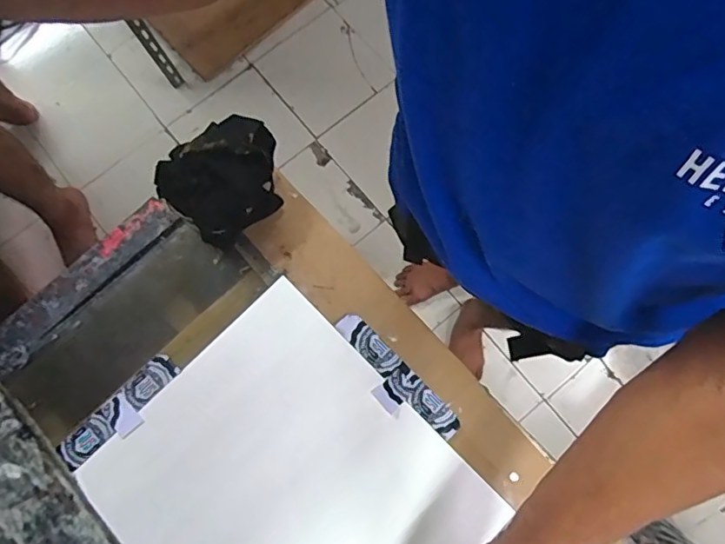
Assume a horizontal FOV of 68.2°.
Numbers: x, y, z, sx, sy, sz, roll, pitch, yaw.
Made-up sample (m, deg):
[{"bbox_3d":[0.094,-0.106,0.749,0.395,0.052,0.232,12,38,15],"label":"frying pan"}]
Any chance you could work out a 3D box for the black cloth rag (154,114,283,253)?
[{"bbox_3d":[-0.143,-0.098,0.556,0.119,0.085,0.096,-41,79,-10],"label":"black cloth rag"}]

